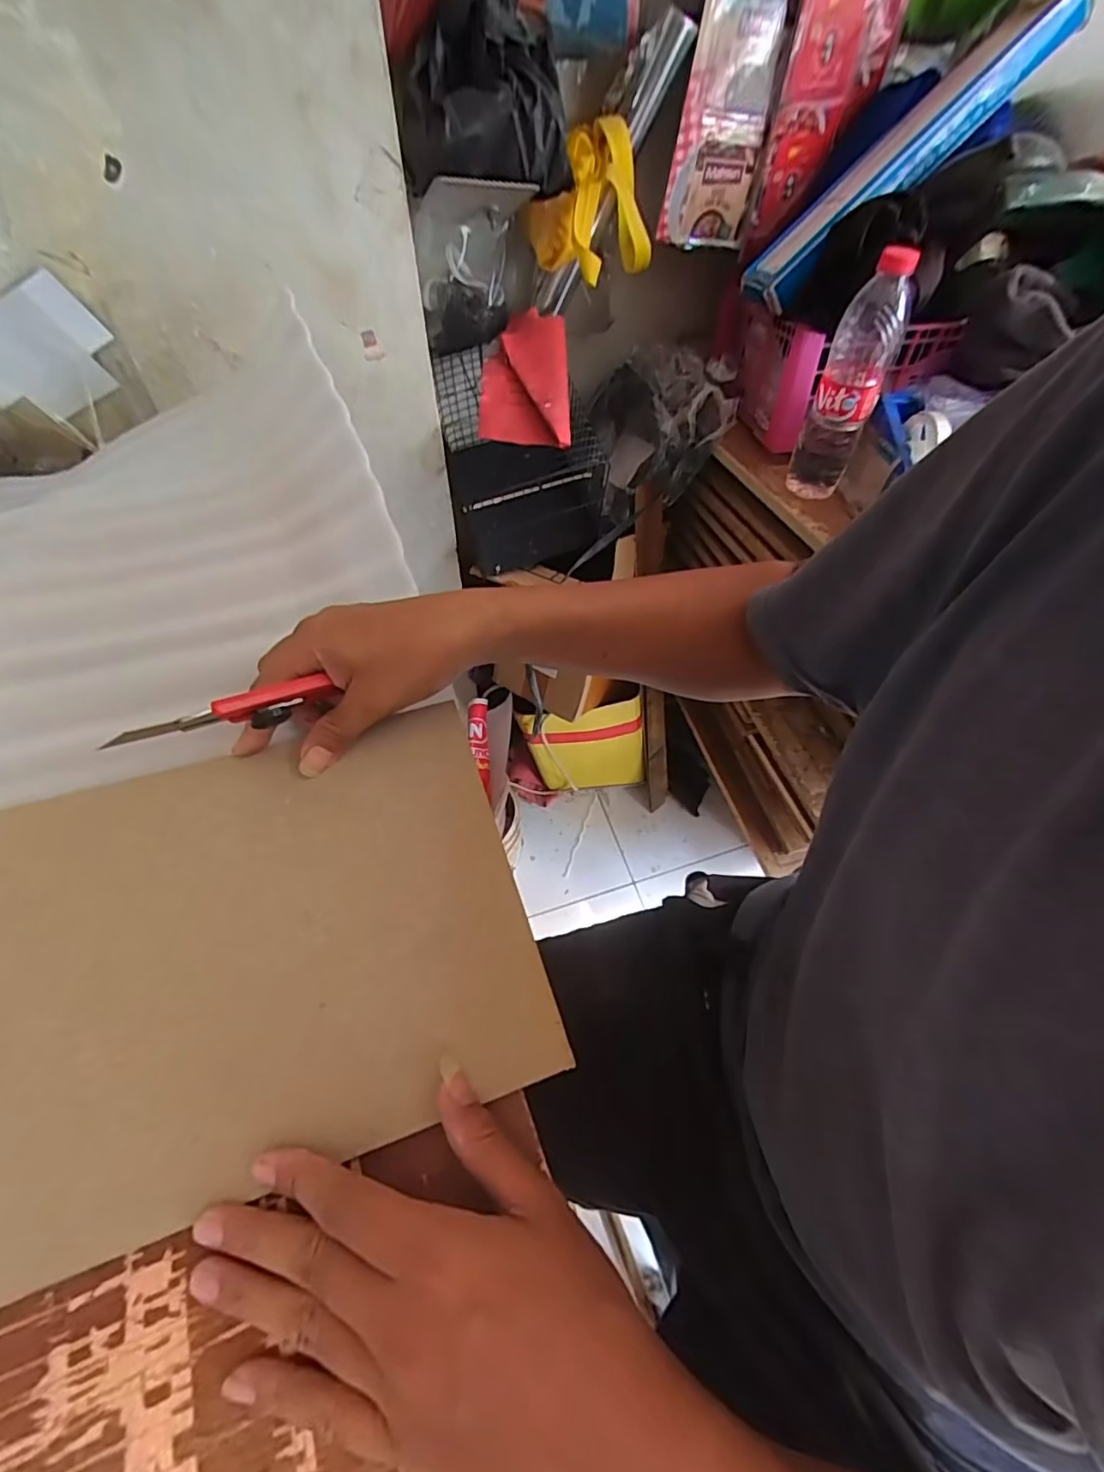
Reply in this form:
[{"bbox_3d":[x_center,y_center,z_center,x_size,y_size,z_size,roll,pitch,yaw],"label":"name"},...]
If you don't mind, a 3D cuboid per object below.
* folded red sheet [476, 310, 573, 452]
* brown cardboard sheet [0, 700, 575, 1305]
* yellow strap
[{"bbox_3d":[-0.036,-0.423,0.689,0.108,0.021,0.180,-6,82,12],"label":"folded red sheet"},{"bbox_3d":[-0.186,0.111,0.304,0.333,0.007,0.229,-16,62,-13],"label":"brown cardboard sheet"},{"bbox_3d":[0.041,-0.580,0.627,0.101,0.117,0.134,35,65,18],"label":"yellow strap"}]

